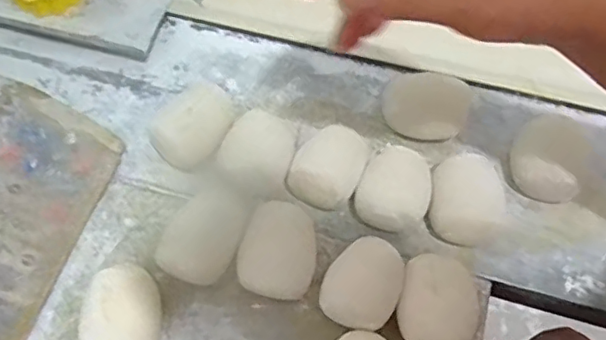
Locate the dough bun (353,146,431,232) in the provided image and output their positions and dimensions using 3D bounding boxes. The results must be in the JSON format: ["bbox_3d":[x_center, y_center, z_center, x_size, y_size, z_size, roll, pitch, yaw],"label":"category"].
[{"bbox_3d":[0.068,0.015,0.429,0.051,0.032,0.060,28,70,10],"label":"dough bun"}]

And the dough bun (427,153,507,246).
[{"bbox_3d":[0.122,0.023,0.424,0.054,0.034,0.056,7,68,2],"label":"dough bun"}]

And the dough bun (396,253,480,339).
[{"bbox_3d":[0.092,0.089,0.393,0.050,0.033,0.063,11,68,4],"label":"dough bun"}]

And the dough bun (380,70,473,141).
[{"bbox_3d":[0.097,-0.051,0.463,0.065,0.031,0.052,25,70,9],"label":"dough bun"}]

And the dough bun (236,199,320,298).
[{"bbox_3d":[-0.017,0.060,0.412,0.052,0.032,0.064,18,69,6],"label":"dough bun"}]

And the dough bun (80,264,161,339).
[{"bbox_3d":[-0.120,0.098,0.389,0.047,0.039,0.061,-2,68,-2],"label":"dough bun"}]

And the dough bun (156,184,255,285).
[{"bbox_3d":[-0.067,0.048,0.411,0.048,0.042,0.069,28,71,10],"label":"dough bun"}]

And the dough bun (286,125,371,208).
[{"bbox_3d":[0.021,0.000,0.433,0.048,0.037,0.064,30,71,11],"label":"dough bun"}]

